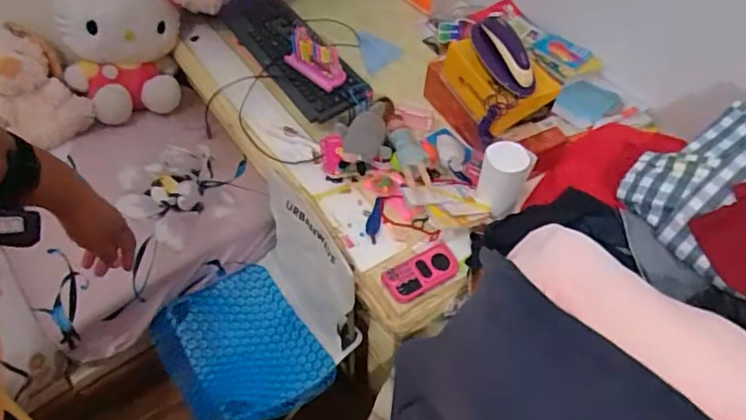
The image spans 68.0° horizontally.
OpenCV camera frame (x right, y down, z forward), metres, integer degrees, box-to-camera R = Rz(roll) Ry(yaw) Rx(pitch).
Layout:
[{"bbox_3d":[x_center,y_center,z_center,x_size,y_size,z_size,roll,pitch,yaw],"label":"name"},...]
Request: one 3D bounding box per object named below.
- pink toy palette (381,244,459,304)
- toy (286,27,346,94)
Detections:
[{"bbox_3d":[0.088,0.114,0.987,0.139,0.030,0.070,-26,55,-19],"label":"pink toy palette"},{"bbox_3d":[-0.142,-0.358,1.278,0.069,0.074,0.188,-36,60,-28],"label":"toy"}]

